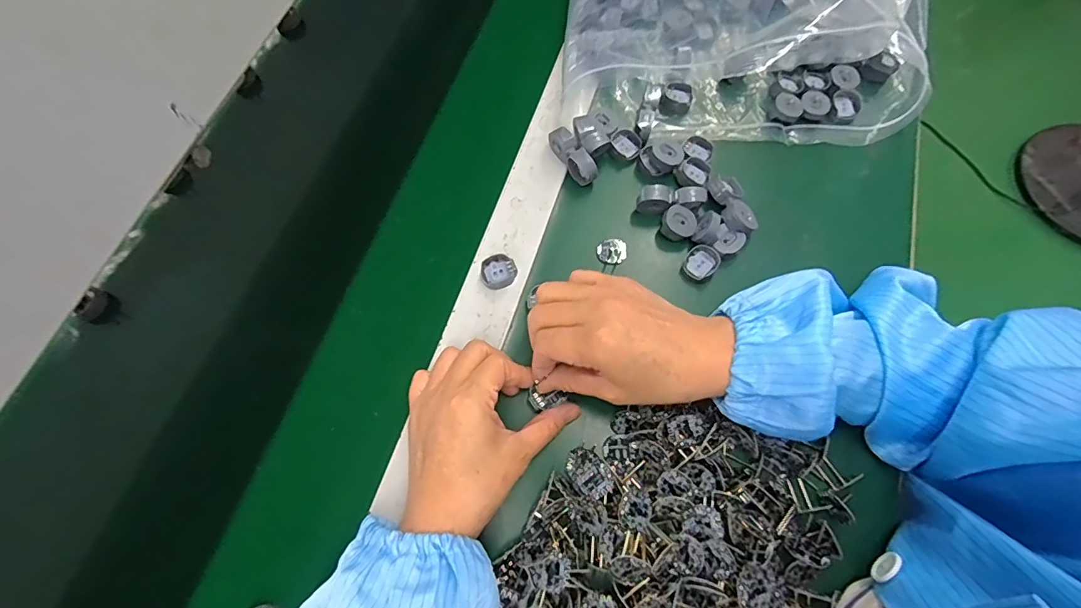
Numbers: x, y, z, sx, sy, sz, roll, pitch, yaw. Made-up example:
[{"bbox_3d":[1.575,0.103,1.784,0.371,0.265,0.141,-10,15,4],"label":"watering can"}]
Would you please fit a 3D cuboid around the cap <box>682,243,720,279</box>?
[{"bbox_3d":[0.131,-0.033,0.387,0.028,0.016,0.026,-1,69,1],"label":"cap"}]

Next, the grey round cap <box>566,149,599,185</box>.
[{"bbox_3d":[0.036,-0.119,0.413,0.016,0.024,0.028,-37,72,-12],"label":"grey round cap"}]

